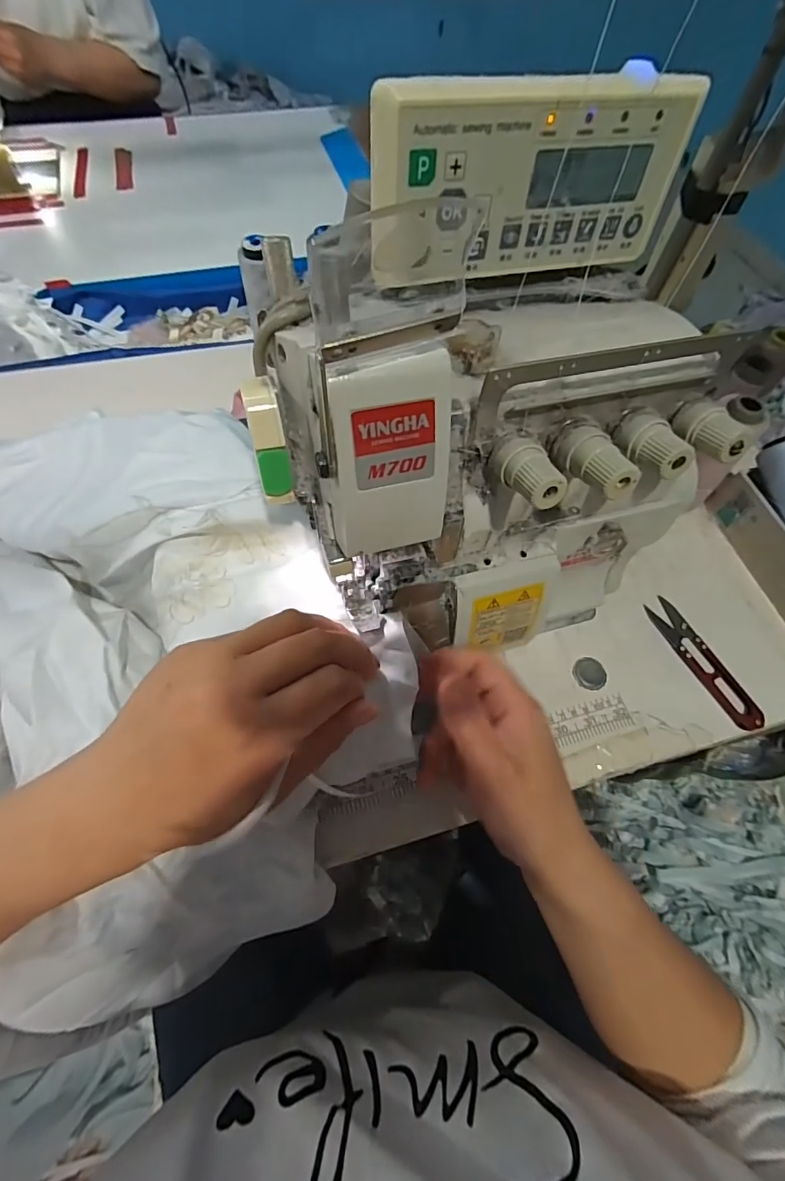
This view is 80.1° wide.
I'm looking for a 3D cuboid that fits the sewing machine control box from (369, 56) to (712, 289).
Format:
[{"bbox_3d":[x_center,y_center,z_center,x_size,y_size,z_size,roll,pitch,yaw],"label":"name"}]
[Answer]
[{"bbox_3d":[0.063,-0.187,0.215,0.151,0.066,0.022,-16,66,-10],"label":"sewing machine control box"}]

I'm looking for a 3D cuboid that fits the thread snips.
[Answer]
[{"bbox_3d":[0.254,0.058,0.382,0.025,0.008,0.118,-23,67,-13],"label":"thread snips"}]

